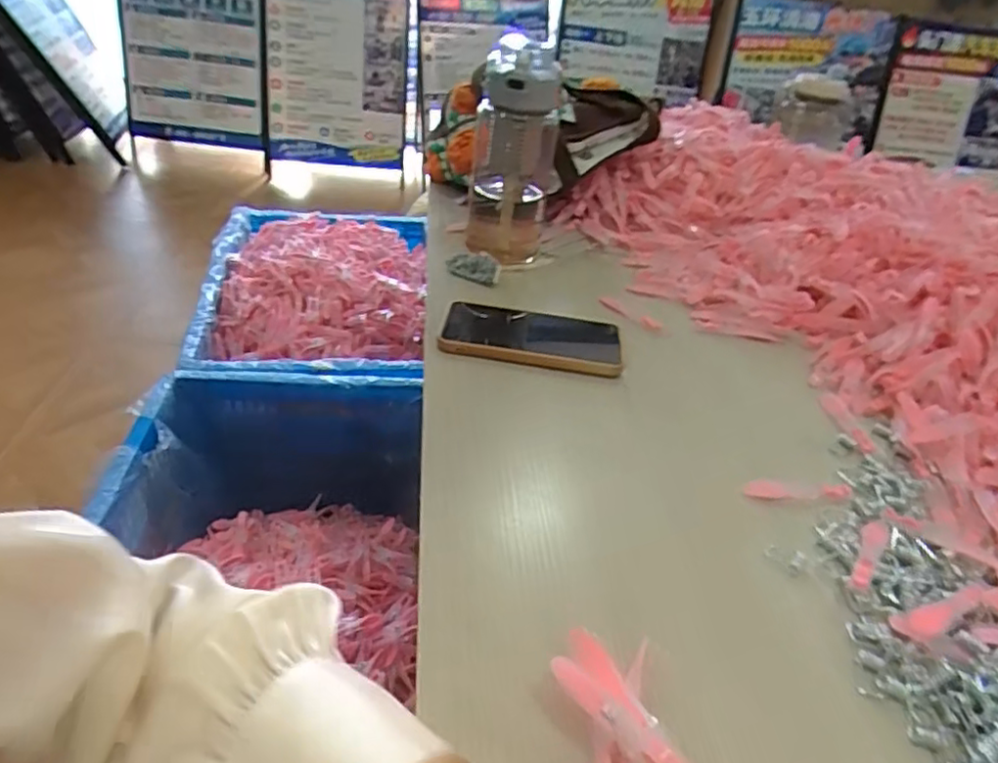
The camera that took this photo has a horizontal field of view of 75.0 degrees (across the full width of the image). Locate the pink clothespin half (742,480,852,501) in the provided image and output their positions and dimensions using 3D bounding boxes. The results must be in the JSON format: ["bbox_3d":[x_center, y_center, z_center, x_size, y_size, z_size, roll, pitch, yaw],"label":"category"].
[{"bbox_3d":[0.208,0.074,0.450,0.080,0.005,0.015,3,36,-6],"label":"pink clothespin half"}]

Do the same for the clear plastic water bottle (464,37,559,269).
[{"bbox_3d":[0.016,-0.223,0.661,0.088,0.200,0.095,1,36,-9],"label":"clear plastic water bottle"}]

